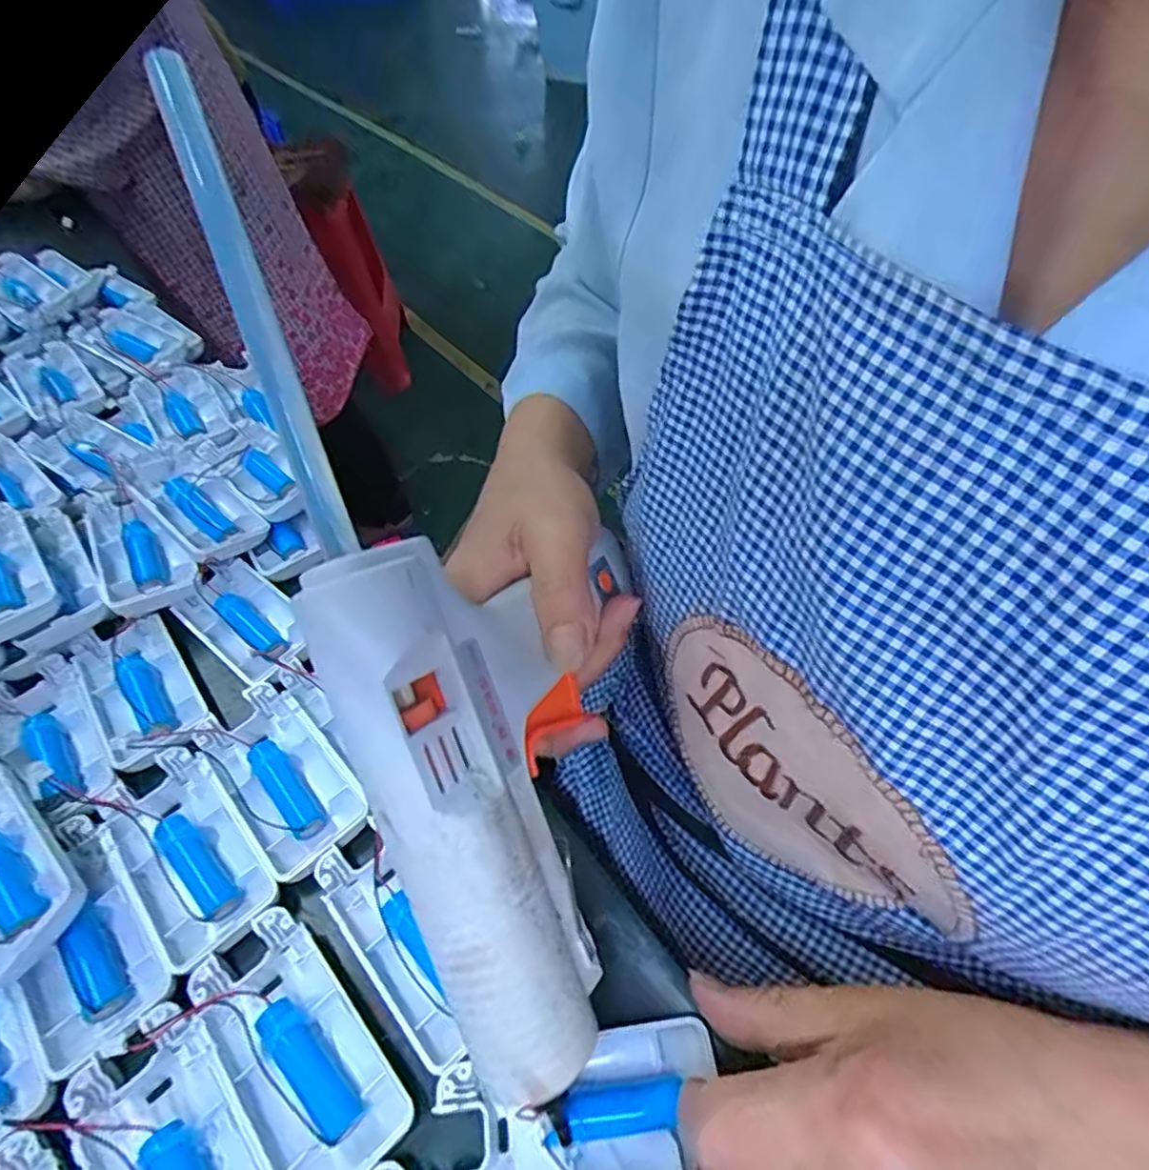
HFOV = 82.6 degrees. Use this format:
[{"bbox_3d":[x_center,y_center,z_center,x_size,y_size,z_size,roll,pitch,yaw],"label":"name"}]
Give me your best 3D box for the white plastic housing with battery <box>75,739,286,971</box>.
[{"bbox_3d":[-0.169,0.112,0.282,0.045,0.018,0.099,-39,61,-23],"label":"white plastic housing with battery"}]

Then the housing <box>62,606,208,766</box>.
[{"bbox_3d":[-0.219,0.049,0.327,0.044,0.015,0.086,-33,59,-20],"label":"housing"}]

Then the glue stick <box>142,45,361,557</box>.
[{"bbox_3d":[-0.094,-0.082,0.194,0.012,0.013,0.150,-20,93,-17],"label":"glue stick"}]

